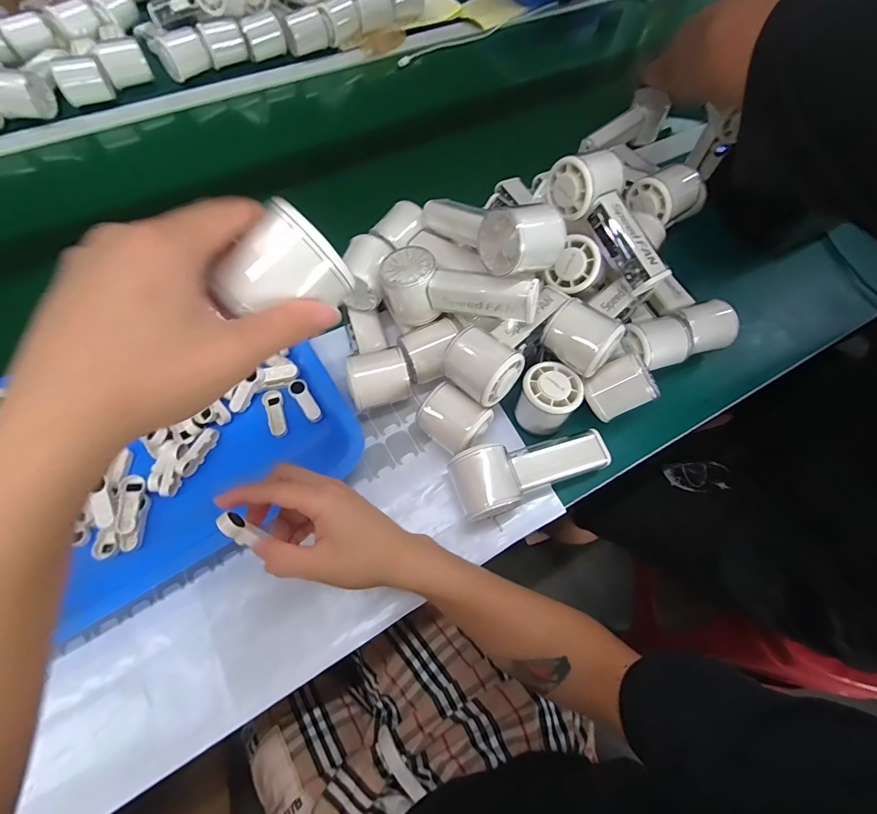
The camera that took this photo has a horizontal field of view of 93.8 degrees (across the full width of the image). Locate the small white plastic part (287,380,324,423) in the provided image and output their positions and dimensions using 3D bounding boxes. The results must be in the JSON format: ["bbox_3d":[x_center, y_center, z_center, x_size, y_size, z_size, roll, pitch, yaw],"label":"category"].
[{"bbox_3d":[-0.138,-0.006,0.425,0.019,0.006,0.051,-28,71,-14],"label":"small white plastic part"}]

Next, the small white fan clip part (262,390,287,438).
[{"bbox_3d":[-0.166,0.007,0.421,0.019,0.005,0.051,-20,69,-12],"label":"small white fan clip part"}]

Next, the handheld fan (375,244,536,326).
[{"bbox_3d":[0.020,-0.113,0.400,0.152,0.054,0.050,12,66,18],"label":"handheld fan"}]

